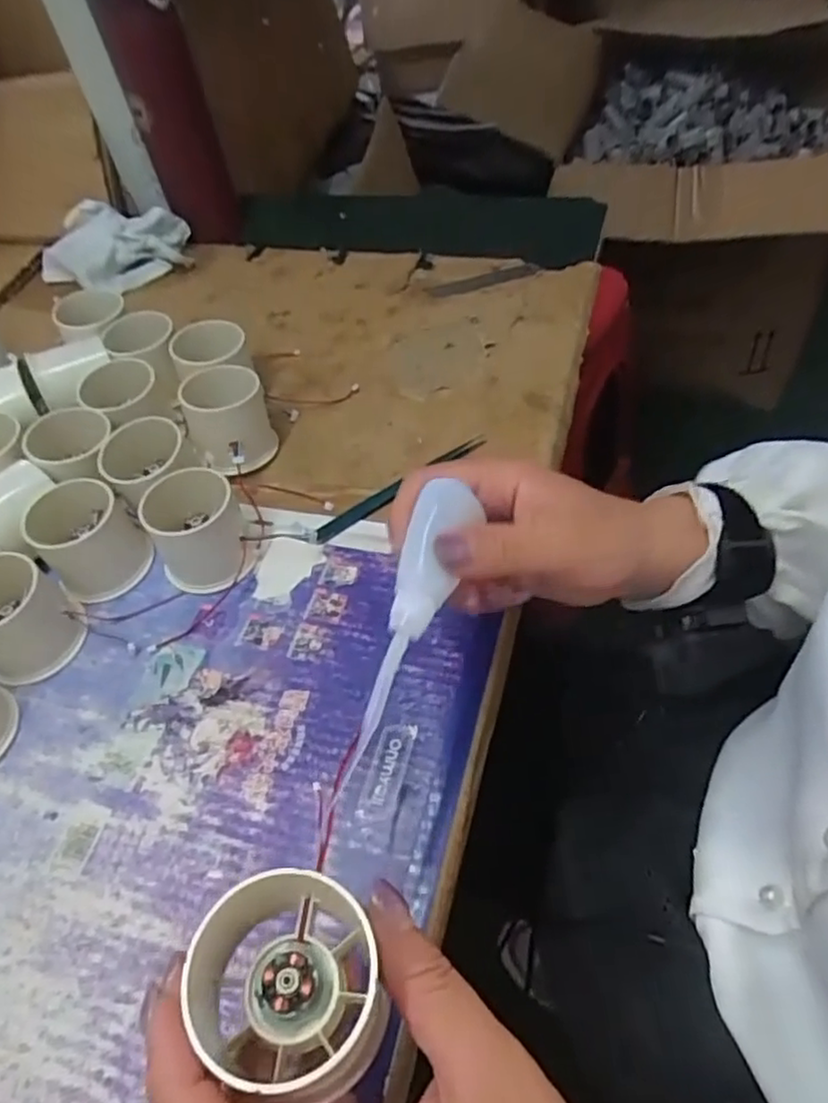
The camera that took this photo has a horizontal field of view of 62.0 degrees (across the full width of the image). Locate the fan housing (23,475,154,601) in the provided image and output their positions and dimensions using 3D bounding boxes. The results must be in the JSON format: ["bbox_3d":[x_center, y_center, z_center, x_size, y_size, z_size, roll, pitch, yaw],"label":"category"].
[{"bbox_3d":[-0.190,-0.010,0.395,0.065,0.044,0.050,35,63,28],"label":"fan housing"}]

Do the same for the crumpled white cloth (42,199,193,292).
[{"bbox_3d":[-0.271,-0.277,0.623,0.134,0.043,0.081,-25,54,-13],"label":"crumpled white cloth"}]

